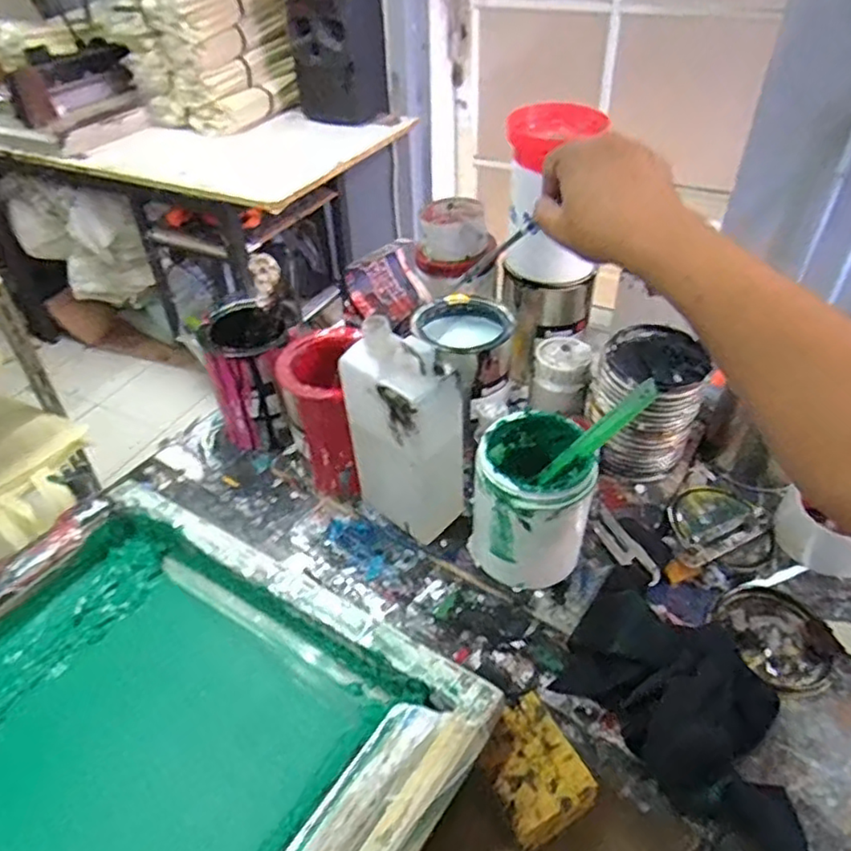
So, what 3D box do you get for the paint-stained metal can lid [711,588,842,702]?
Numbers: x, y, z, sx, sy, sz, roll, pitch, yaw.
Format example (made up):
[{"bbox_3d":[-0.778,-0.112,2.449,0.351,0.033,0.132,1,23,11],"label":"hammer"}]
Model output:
[{"bbox_3d":[0.314,0.188,0.565,0.085,0.009,0.099,-7,42,-5],"label":"paint-stained metal can lid"}]

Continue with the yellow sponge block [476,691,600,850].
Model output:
[{"bbox_3d":[0.078,0.258,0.478,0.066,0.034,0.086,-20,45,-19],"label":"yellow sponge block"}]

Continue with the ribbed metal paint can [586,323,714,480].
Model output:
[{"bbox_3d":[0.220,-0.024,0.668,0.096,0.139,0.093,-1,42,1],"label":"ribbed metal paint can"}]

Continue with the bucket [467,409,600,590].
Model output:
[{"bbox_3d":[0.092,0.077,0.584,0.101,0.158,0.102,-1,42,1],"label":"bucket"}]

